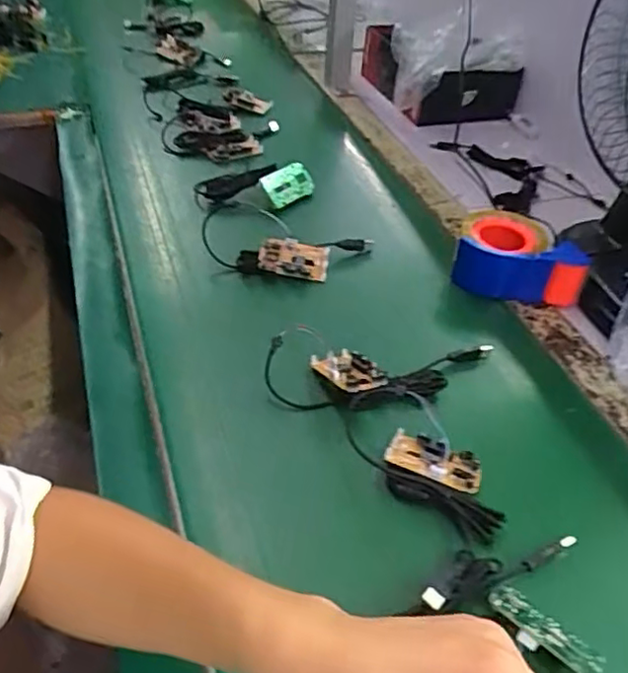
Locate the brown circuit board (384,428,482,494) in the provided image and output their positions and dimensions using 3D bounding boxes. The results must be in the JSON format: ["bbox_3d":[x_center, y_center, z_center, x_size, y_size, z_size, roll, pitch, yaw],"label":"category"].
[{"bbox_3d":[0.102,0.106,0.533,0.078,0.013,0.041,21,46,16],"label":"brown circuit board"}]

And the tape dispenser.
[{"bbox_3d":[0.237,-0.094,0.730,0.139,0.070,0.118,15,45,10],"label":"tape dispenser"}]

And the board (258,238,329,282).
[{"bbox_3d":[-0.023,-0.090,0.731,0.079,0.012,0.045,9,73,-4],"label":"board"}]

